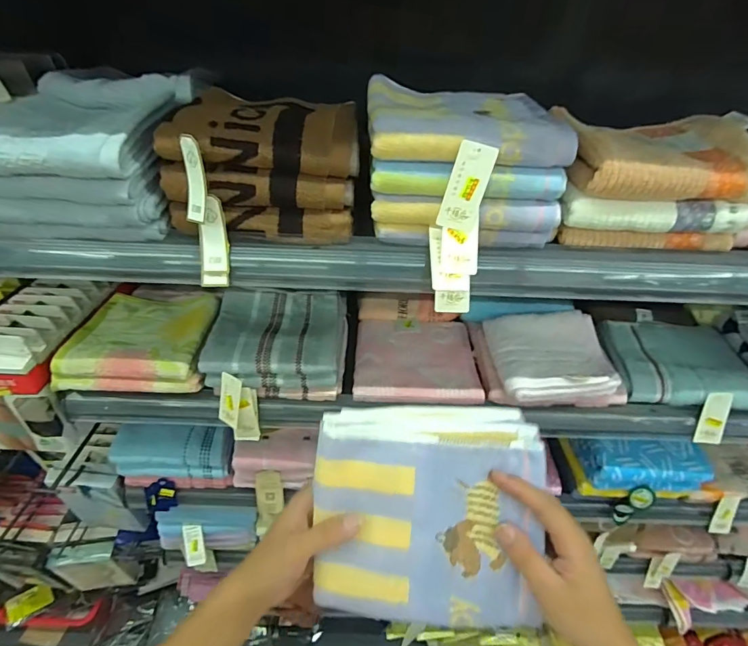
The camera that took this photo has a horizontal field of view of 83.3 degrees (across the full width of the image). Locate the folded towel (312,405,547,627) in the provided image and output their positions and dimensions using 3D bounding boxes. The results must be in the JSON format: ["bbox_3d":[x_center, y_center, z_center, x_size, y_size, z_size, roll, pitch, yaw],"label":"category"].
[{"bbox_3d":[0.044,0.159,0.353,0.180,0.168,0.033,2,-2,-1],"label":"folded towel"}]

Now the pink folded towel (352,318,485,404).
[{"bbox_3d":[0.064,0.050,0.647,0.179,0.019,0.181,3,38,0],"label":"pink folded towel"}]

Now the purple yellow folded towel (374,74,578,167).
[{"bbox_3d":[0.090,-0.210,0.438,0.190,0.039,0.156,0,38,-4],"label":"purple yellow folded towel"}]

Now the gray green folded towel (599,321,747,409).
[{"bbox_3d":[0.456,0.055,0.640,0.193,0.032,0.158,6,38,5],"label":"gray green folded towel"}]

